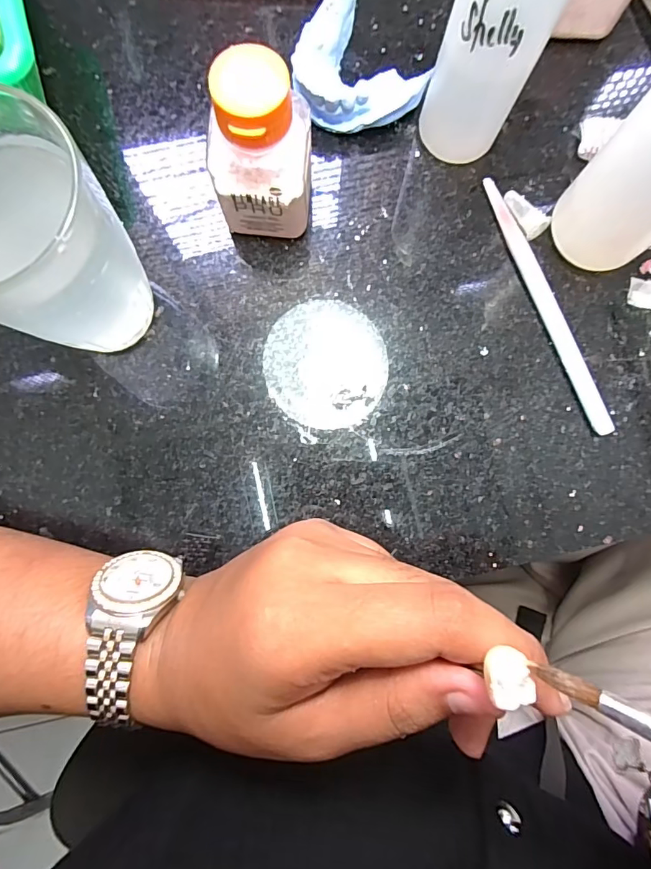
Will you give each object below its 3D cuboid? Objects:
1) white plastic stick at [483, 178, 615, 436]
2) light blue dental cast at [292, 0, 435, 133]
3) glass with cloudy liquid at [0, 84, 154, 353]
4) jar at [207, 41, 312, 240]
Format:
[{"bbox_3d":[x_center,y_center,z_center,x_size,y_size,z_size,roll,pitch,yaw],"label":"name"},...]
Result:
[{"bbox_3d":[0.109,-0.065,0.227,0.009,0.004,0.137,-22,86,-2],"label":"white plastic stick"},{"bbox_3d":[0.020,-0.186,0.230,0.064,0.021,0.066,18,85,1],"label":"light blue dental cast"},{"bbox_3d":[-0.107,-0.068,0.179,0.069,0.094,0.064,44,86,3],"label":"glass with cloudy liquid"},{"bbox_3d":[-0.027,-0.117,0.197,0.041,0.071,0.034,2,85,0],"label":"jar"}]

